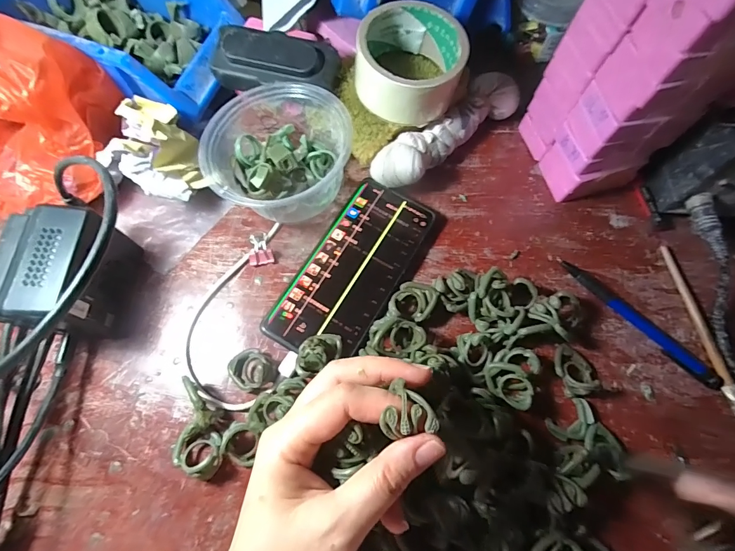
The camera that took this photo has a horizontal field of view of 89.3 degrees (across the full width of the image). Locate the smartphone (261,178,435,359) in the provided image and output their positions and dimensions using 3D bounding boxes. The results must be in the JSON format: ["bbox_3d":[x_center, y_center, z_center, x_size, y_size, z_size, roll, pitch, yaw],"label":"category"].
[{"bbox_3d":[-0.011,-0.004,0.308,0.074,0.012,0.156,30,72,10],"label":"smartphone"}]

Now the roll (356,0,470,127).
[{"bbox_3d":[0.034,-0.176,0.313,0.086,0.050,0.092,0,71,-1],"label":"roll"}]

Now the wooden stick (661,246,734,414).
[{"bbox_3d":[0.268,0.040,0.298,0.010,0.009,0.137,-6,70,-3],"label":"wooden stick"}]

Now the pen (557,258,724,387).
[{"bbox_3d":[0.218,0.036,0.302,0.146,0.006,0.013,43,75,14],"label":"pen"}]

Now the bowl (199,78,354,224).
[{"bbox_3d":[-0.075,-0.098,0.310,0.108,0.071,0.103,0,70,-1],"label":"bowl"}]

